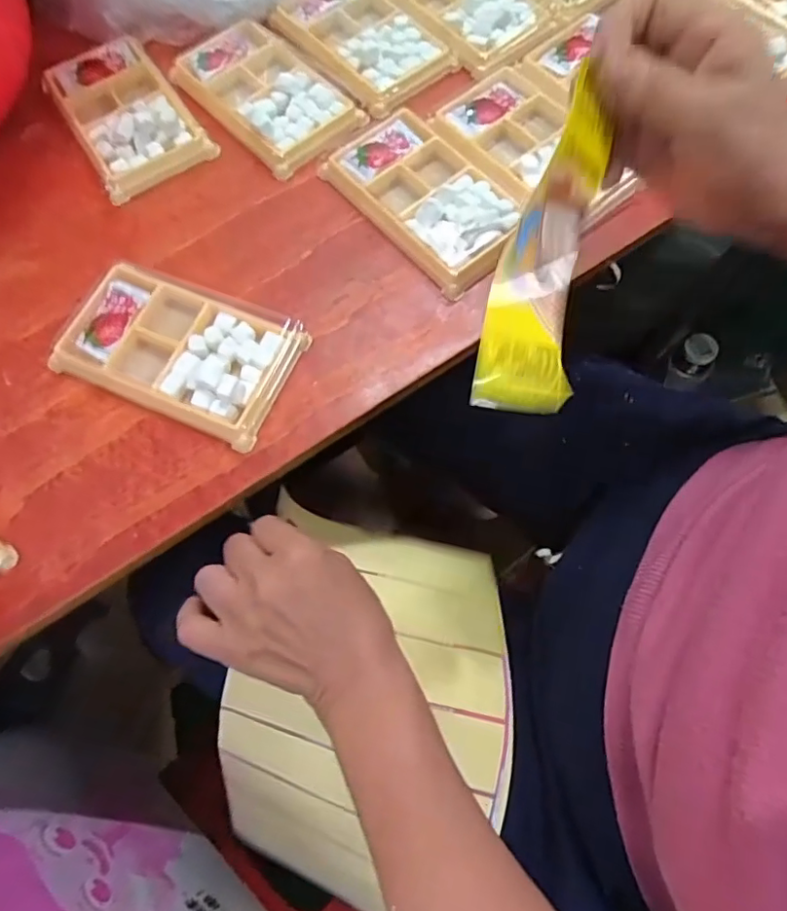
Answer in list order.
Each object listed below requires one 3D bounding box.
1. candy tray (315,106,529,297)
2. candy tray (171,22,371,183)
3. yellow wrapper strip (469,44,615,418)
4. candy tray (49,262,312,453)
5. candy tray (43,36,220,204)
[{"bbox_3d":[0.023,-0.169,0.358,0.075,0.012,0.133,-38,74,-10],"label":"candy tray"},{"bbox_3d":[-0.088,-0.259,0.390,0.077,0.008,0.133,-41,77,-10],"label":"candy tray"},{"bbox_3d":[0.070,-0.088,0.247,0.040,0.041,0.143,15,87,6],"label":"yellow wrapper strip"},{"bbox_3d":[-0.127,-0.066,0.329,0.132,0.016,0.082,22,73,10],"label":"candy tray"},{"bbox_3d":[-0.189,-0.243,0.388,0.076,0.016,0.127,-32,73,-8],"label":"candy tray"}]

